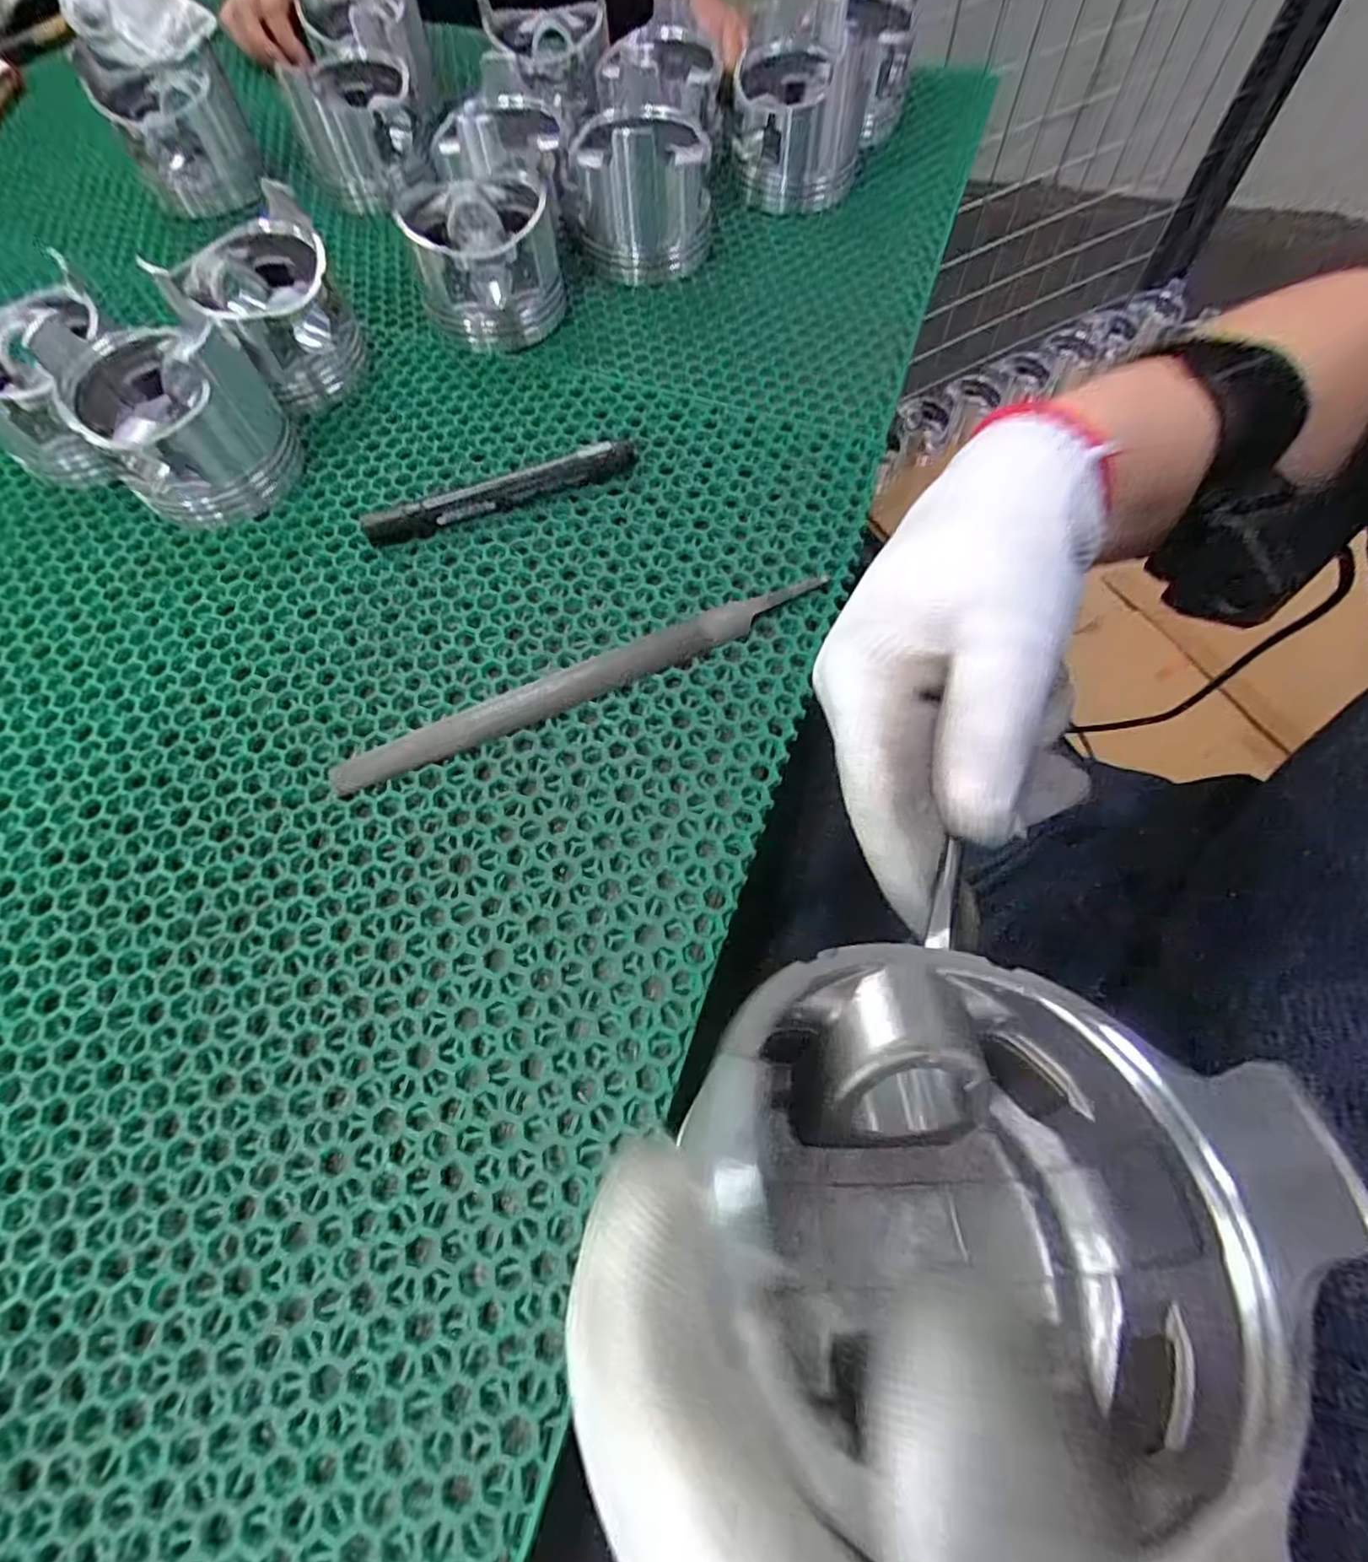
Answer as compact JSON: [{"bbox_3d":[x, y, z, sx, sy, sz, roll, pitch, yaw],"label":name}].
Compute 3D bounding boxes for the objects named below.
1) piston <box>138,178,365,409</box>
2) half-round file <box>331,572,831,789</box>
[{"bbox_3d":[-0.234,-0.269,0.380,0.084,0.070,0.087,-18,68,-7],"label":"piston"},{"bbox_3d":[-0.045,-0.048,0.310,0.235,0.008,0.020,-24,68,-9],"label":"half-round file"}]

